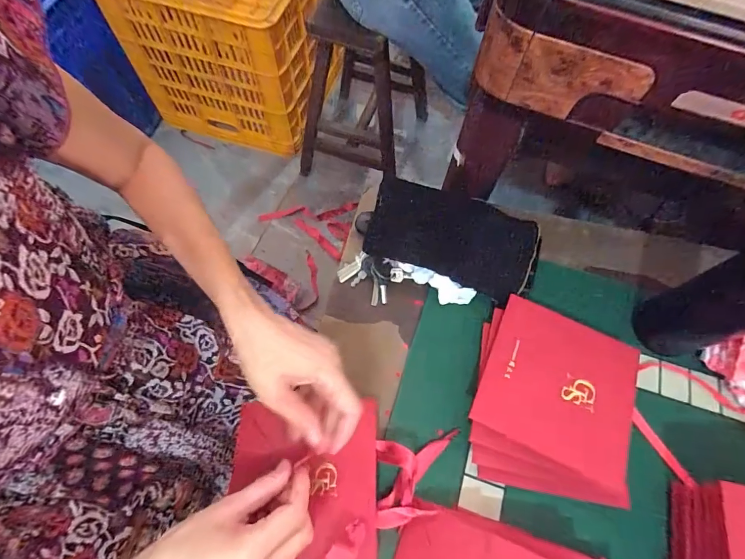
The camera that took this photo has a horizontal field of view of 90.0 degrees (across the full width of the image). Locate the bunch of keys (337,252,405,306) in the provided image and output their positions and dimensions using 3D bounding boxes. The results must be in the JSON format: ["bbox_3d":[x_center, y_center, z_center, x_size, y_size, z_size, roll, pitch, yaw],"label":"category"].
[{"bbox_3d":[-0.003,-0.006,0.441,0.067,0.020,0.052,32,69,11],"label":"bunch of keys"}]

